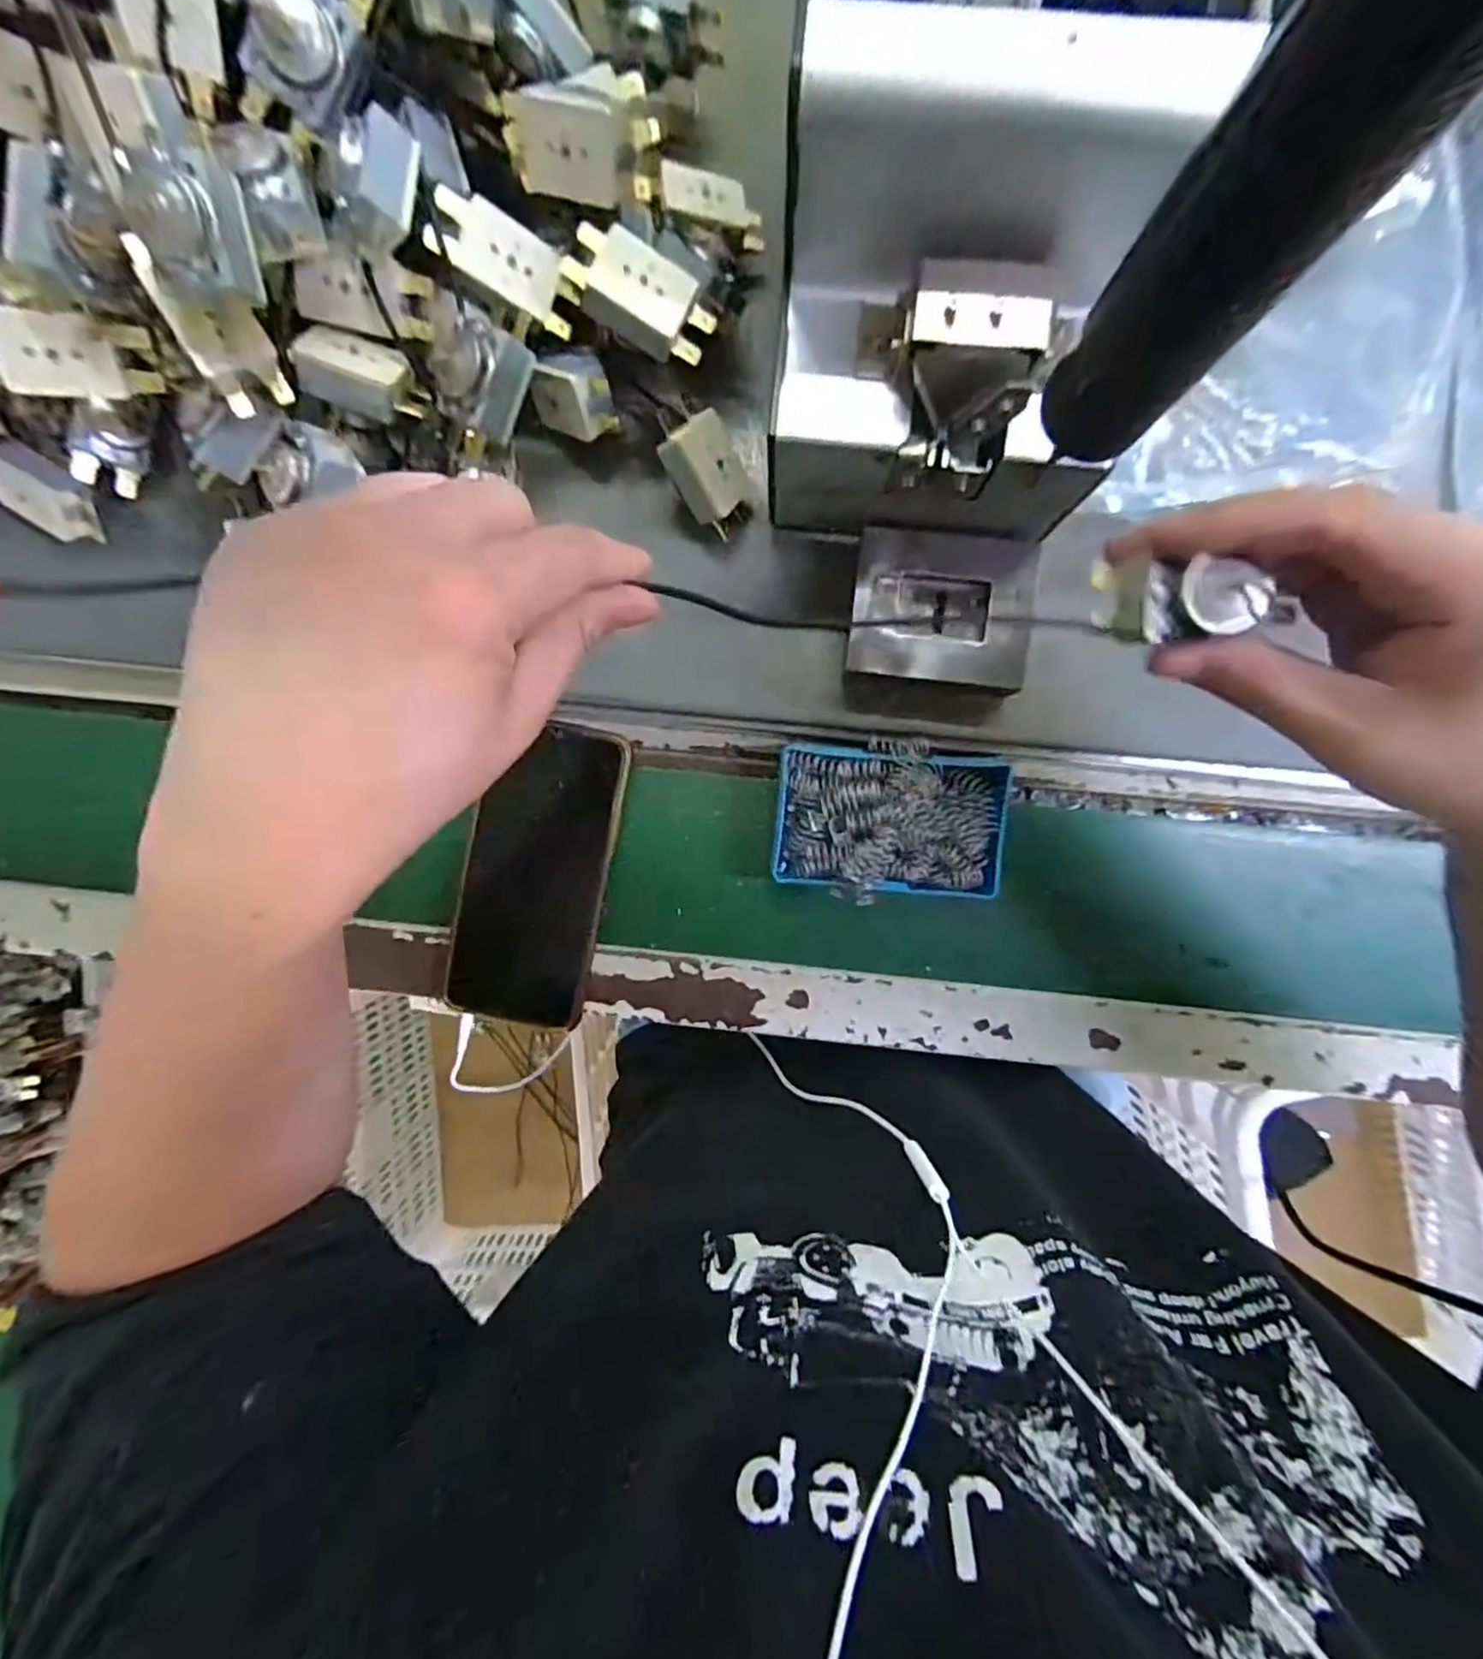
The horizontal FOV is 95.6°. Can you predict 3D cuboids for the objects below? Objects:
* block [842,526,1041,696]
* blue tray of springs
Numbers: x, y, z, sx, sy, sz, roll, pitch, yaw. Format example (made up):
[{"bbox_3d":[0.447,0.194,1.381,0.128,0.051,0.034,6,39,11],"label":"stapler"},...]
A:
[{"bbox_3d":[0.091,-0.098,0.310,0.079,0.022,0.073,6,94,2],"label":"block"},{"bbox_3d":[0.076,-0.005,0.341,0.113,0.032,0.076,4,94,2],"label":"blue tray of springs"}]

